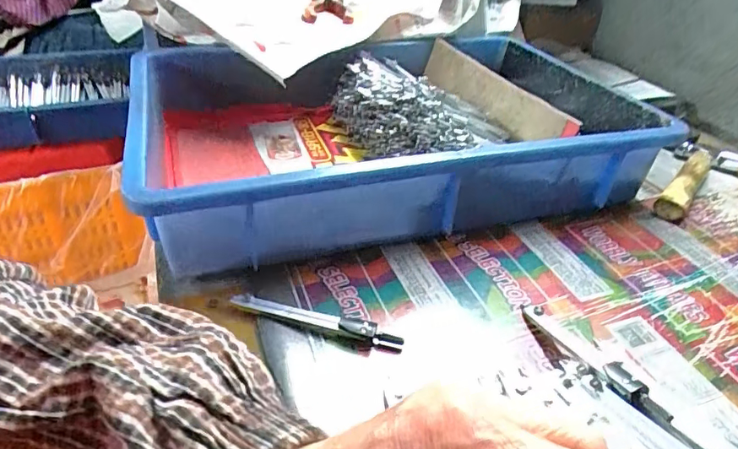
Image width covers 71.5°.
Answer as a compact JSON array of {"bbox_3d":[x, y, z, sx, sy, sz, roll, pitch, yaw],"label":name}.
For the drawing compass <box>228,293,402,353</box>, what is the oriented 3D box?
[{"bbox_3d":[-0.033,0.060,0.322,0.110,0.014,0.012,11,36,13],"label":"drawing compass"}]

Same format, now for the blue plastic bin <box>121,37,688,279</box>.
[{"bbox_3d":[0.016,-0.094,0.487,0.406,0.086,0.297,-10,37,-16],"label":"blue plastic bin"}]

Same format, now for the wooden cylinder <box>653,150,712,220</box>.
[{"bbox_3d":[0.298,-0.040,0.481,0.022,0.018,0.131,26,41,30],"label":"wooden cylinder"}]

